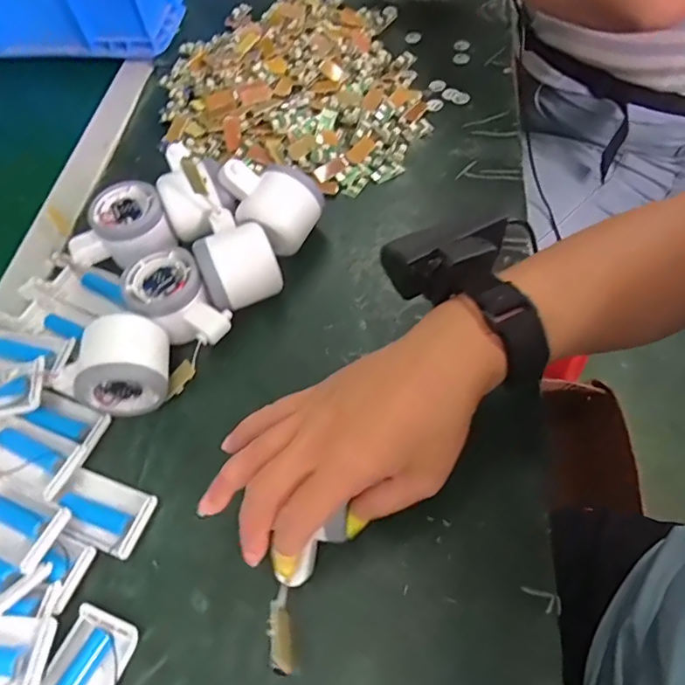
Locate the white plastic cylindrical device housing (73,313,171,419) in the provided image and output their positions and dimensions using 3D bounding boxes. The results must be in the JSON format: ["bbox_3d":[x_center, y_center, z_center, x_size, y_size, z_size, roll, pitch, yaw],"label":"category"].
[{"bbox_3d":[-0.155,0.015,0.370,0.057,0.059,0.053,-10,58,-2],"label":"white plastic cylindrical device housing"}]

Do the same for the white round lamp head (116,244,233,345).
[{"bbox_3d":[-0.124,-0.027,0.398,0.054,0.048,0.081,-37,62,-17],"label":"white round lamp head"}]

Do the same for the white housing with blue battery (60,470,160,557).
[{"bbox_3d":[-0.156,0.109,0.342,0.063,0.011,0.040,16,61,14],"label":"white housing with blue battery"}]

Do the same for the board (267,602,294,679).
[{"bbox_3d":[-0.031,0.145,0.261,0.004,0.012,0.034,-47,29,21],"label":"board"}]

